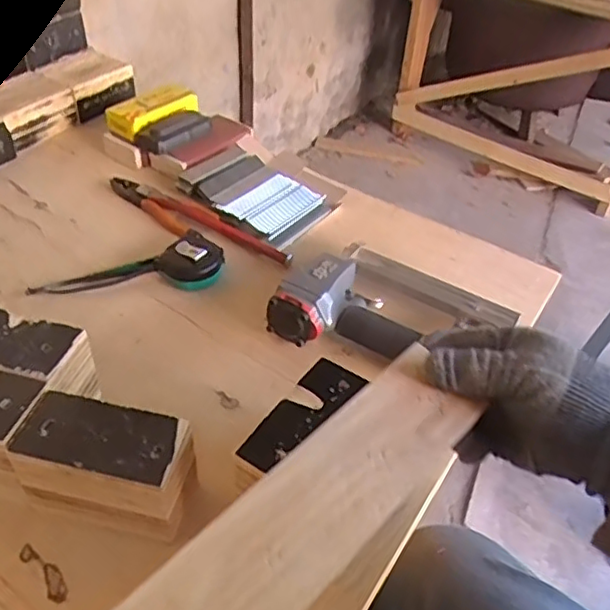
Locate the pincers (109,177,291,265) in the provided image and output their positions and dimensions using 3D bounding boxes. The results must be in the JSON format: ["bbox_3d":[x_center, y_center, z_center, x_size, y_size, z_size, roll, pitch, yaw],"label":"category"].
[{"bbox_3d":[-0.146,-0.107,0.785,0.277,0.025,0.050,26,47,21],"label":"pincers"}]

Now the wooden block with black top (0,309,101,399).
[{"bbox_3d":[-0.251,0.059,0.549,0.123,0.089,0.062,13,43,10],"label":"wooden block with black top"}]

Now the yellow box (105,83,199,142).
[{"bbox_3d":[-0.216,-0.280,0.897,0.064,0.028,0.127,34,50,30],"label":"yellow box"}]

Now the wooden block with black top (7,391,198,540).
[{"bbox_3d":[-0.149,0.128,0.483,0.117,0.088,0.063,12,43,8],"label":"wooden block with black top"}]

